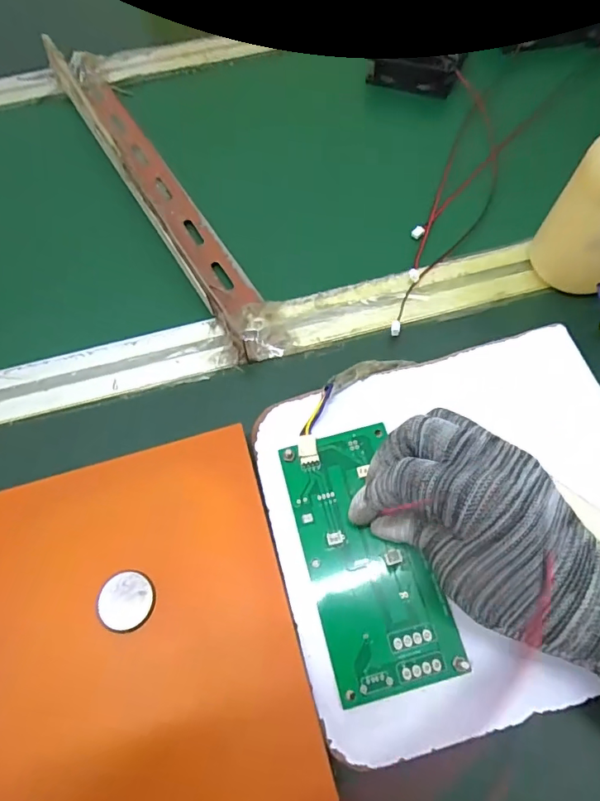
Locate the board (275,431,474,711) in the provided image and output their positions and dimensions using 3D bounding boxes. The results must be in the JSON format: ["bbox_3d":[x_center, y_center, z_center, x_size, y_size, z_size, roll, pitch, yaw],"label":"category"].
[{"bbox_3d":[0.033,0.080,0.263,0.064,0.009,0.133,-17,66,-7],"label":"board"}]

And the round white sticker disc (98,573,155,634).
[{"bbox_3d":[-0.090,0.103,0.254,0.026,0.006,0.027,-2,62,4],"label":"round white sticker disc"}]

